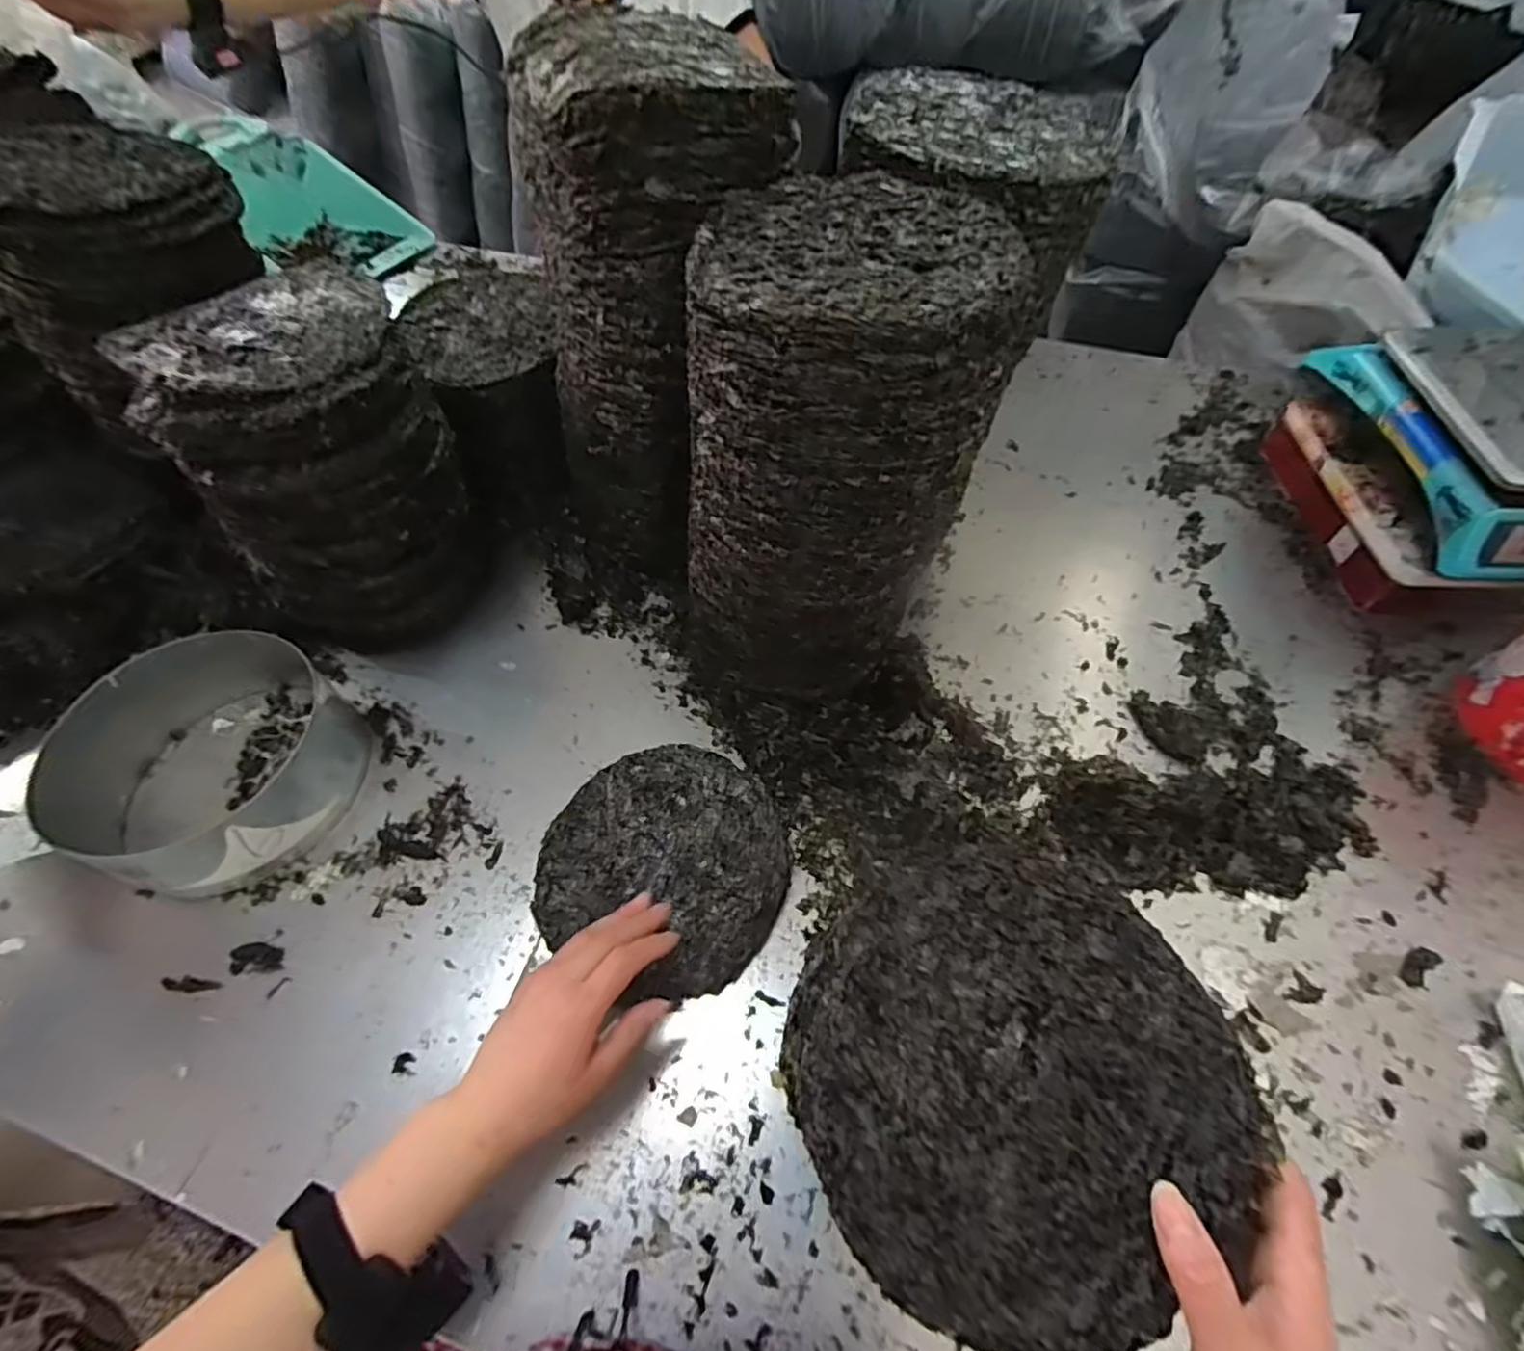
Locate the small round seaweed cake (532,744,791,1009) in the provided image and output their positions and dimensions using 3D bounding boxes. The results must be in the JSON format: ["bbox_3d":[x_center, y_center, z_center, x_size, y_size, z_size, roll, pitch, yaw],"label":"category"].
[{"bbox_3d":[-0.075,0.149,0.544,0.191,0.014,0.184,0,57,1],"label":"small round seaweed cake"}]

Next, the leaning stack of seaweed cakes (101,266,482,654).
[{"bbox_3d":[-0.381,-0.175,0.616,0.204,0.274,0.176,-35,63,-20],"label":"leaning stack of seaweed cakes"}]

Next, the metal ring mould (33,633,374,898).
[{"bbox_3d":[-0.451,0.067,0.567,0.192,0.095,0.207,0,57,1],"label":"metal ring mould"}]

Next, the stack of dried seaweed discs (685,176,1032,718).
[{"bbox_3d":[0.056,-0.153,0.515,0.190,0.328,0.208,15,58,10],"label":"stack of dried seaweed discs"}]

